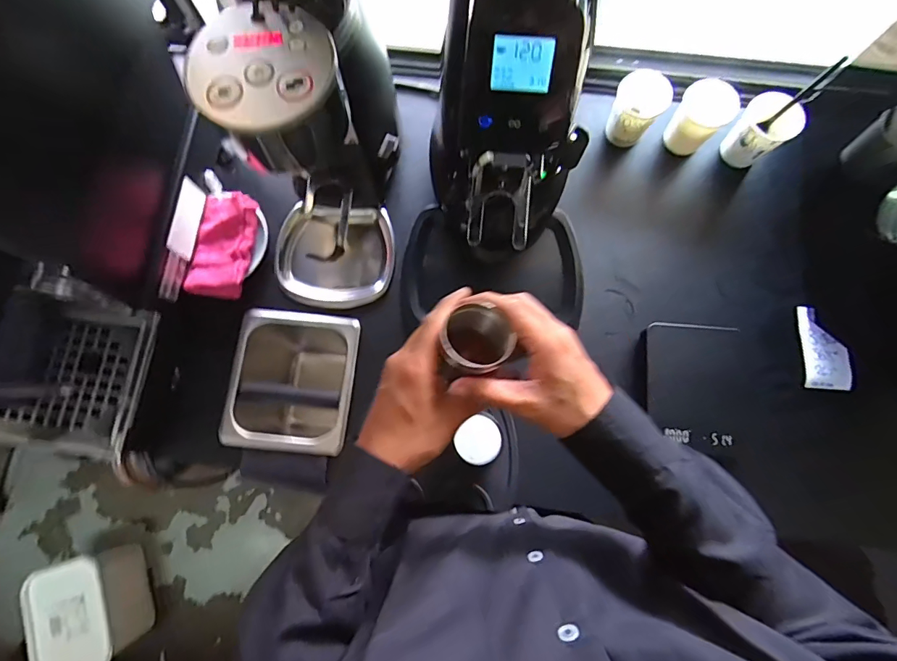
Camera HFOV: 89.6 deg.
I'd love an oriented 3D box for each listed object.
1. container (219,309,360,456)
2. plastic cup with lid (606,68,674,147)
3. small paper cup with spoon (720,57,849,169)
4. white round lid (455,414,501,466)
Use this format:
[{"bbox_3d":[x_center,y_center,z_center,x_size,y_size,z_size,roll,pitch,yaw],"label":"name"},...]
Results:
[{"bbox_3d":[-0.211,0.075,0.661,0.169,0.154,0.184,3,79,0],"label":"container"},{"bbox_3d":[0.255,-0.301,0.627,0.061,0.100,0.065,0,79,0],"label":"plastic cup with lid"},{"bbox_3d":[0.428,-0.281,0.594,0.089,0.123,0.066,-44,82,-8],"label":"small paper cup with spoon"},{"bbox_3d":[0.036,0.133,0.544,0.054,0.009,0.054,0,79,0],"label":"white round lid"}]

